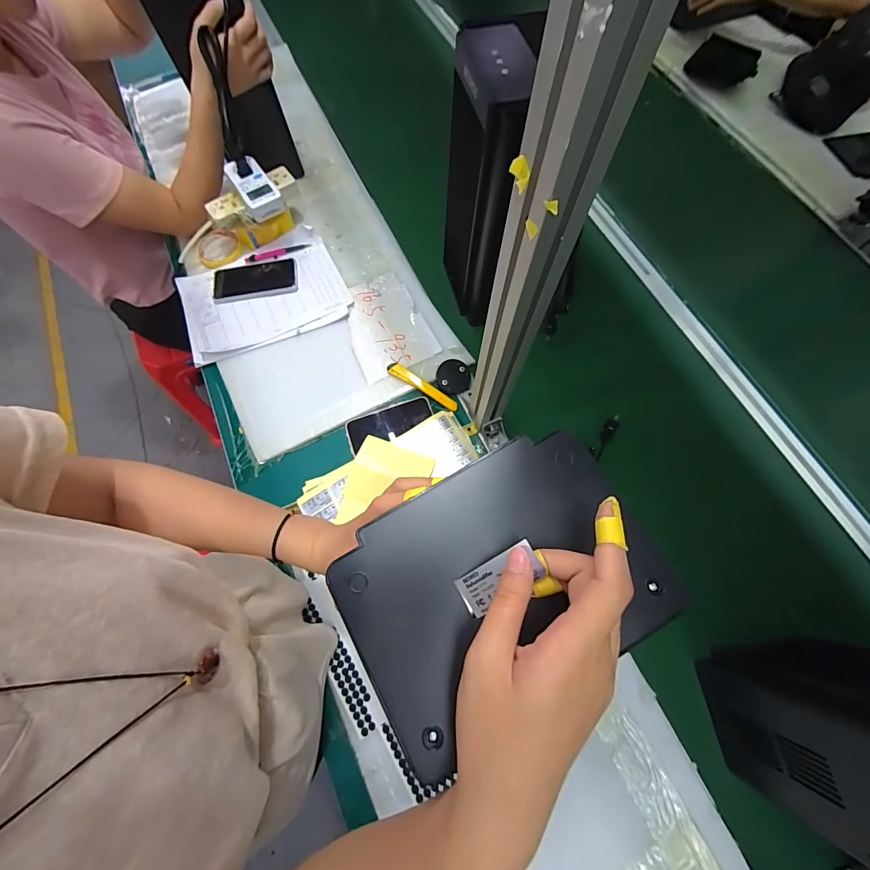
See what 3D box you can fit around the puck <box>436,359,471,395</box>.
[{"bbox_3d":[0.032,-0.101,0.660,0.059,0.007,0.061,1,87,-13],"label":"puck"}]

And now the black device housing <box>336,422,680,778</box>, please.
[{"bbox_3d":[0.039,0.089,0.236,0.191,0.017,0.137,-29,73,-11],"label":"black device housing"}]

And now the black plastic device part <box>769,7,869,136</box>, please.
[{"bbox_3d":[0.935,-0.849,0.853,0.192,0.138,0.263,38,75,13],"label":"black plastic device part"}]

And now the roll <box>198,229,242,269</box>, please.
[{"bbox_3d":[-0.440,-0.376,0.771,0.084,0.015,0.095,-18,71,-6],"label":"roll"}]

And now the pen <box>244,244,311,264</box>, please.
[{"bbox_3d":[-0.317,-0.367,0.762,0.131,0.006,0.018,-16,71,-7],"label":"pen"}]

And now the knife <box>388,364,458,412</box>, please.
[{"bbox_3d":[-0.021,-0.086,0.655,0.136,0.013,0.024,31,73,11],"label":"knife"}]

